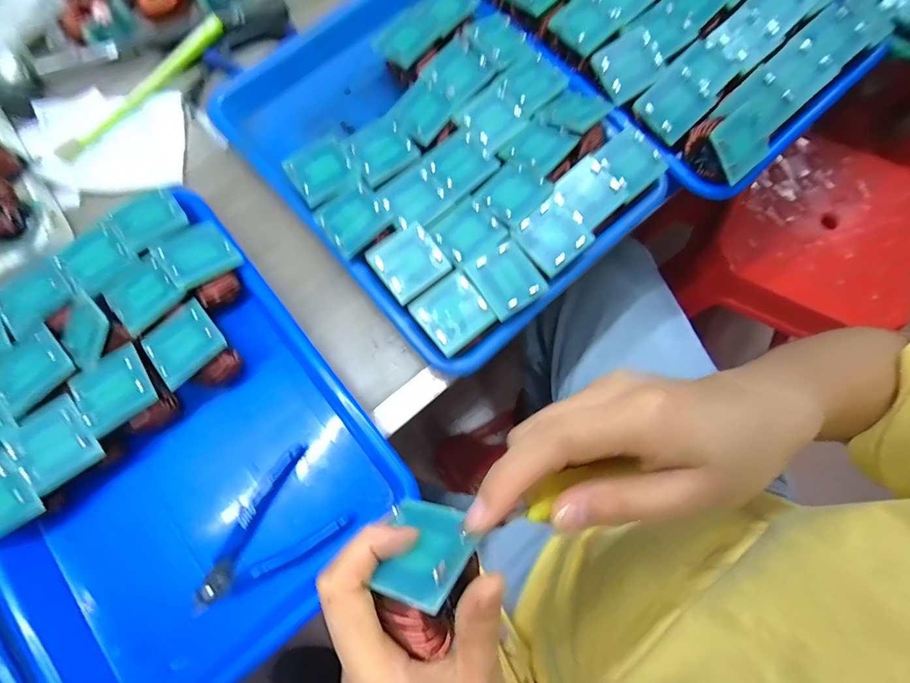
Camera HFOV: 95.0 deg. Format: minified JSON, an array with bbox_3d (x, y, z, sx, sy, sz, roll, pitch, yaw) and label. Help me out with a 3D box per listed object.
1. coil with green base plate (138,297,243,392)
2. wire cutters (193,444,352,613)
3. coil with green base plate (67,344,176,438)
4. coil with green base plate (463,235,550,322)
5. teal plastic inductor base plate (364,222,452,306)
[{"bbox_3d":[-0.186,0.008,0.308,0.047,0.050,0.053,-40,79,-9],"label":"coil with green base plate"},{"bbox_3d":[-0.139,0.135,0.294,0.110,0.017,0.065,-36,78,-9],"label":"wire cutters"},{"bbox_3d":[-0.230,0.038,0.303,0.050,0.049,0.049,-37,79,-9],"label":"coil with green base plate"},{"bbox_3d":[0.037,-0.045,0.296,0.044,0.008,0.047,-34,77,-12],"label":"coil with green base plate"},{"bbox_3d":[-0.033,-0.059,0.302,0.046,0.010,0.049,-37,79,-9],"label":"teal plastic inductor base plate"}]

